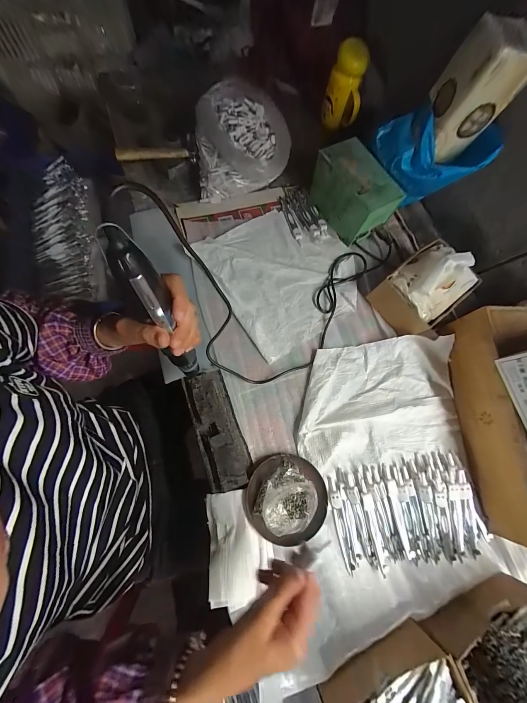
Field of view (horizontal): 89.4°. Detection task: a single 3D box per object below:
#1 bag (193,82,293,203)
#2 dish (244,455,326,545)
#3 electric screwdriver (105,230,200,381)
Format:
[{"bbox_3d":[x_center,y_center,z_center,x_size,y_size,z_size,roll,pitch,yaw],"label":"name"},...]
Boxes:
[{"bbox_3d":[-0.042,-0.421,0.543,0.181,0.099,0.209,1,72,-6],"label":"bag"},{"bbox_3d":[0.034,0.213,0.387,0.116,0.032,0.114,2,72,-6],"label":"dish"},{"bbox_3d":[-0.105,-0.028,0.287,0.030,0.219,0.033,-9,58,-2],"label":"electric screwdriver"}]

